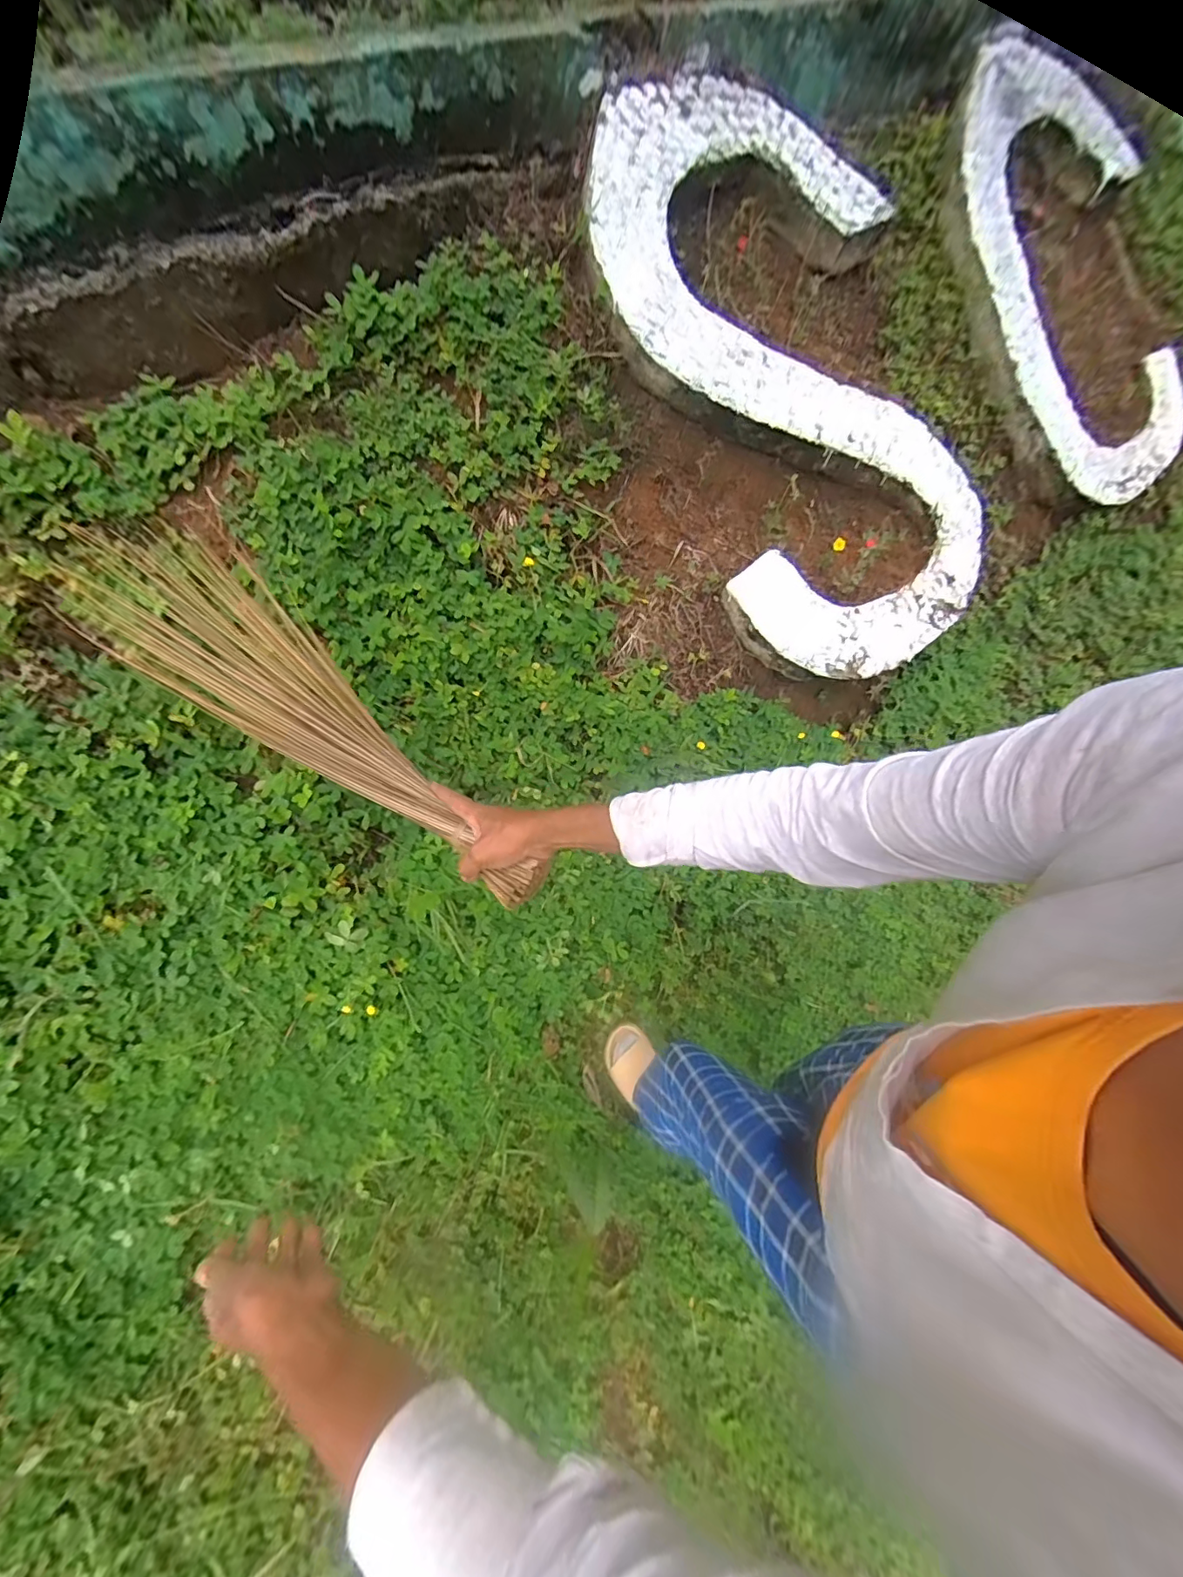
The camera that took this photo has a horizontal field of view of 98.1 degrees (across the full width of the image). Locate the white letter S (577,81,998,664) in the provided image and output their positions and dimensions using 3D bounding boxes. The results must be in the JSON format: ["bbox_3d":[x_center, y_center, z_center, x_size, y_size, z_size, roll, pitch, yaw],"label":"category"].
[{"bbox_3d":[0.462,-0.905,1.136,0.773,0.083,1.305,-32,98,-17],"label":"white letter S"}]

